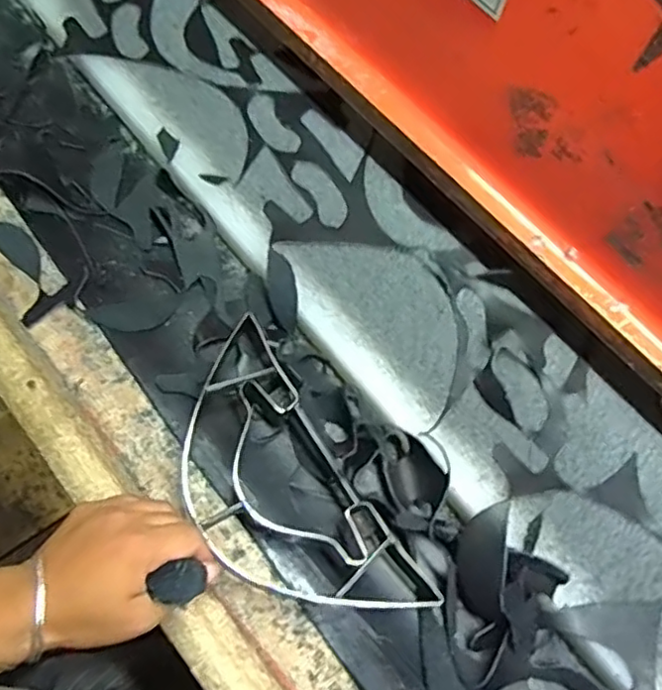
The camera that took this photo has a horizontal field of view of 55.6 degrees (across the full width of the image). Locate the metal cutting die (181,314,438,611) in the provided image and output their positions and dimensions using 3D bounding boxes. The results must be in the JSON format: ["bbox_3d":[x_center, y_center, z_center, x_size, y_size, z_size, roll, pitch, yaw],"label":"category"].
[{"bbox_3d":[-0.044,0.112,0.487,0.121,0.042,0.270,-32,76,-11],"label":"metal cutting die"}]

